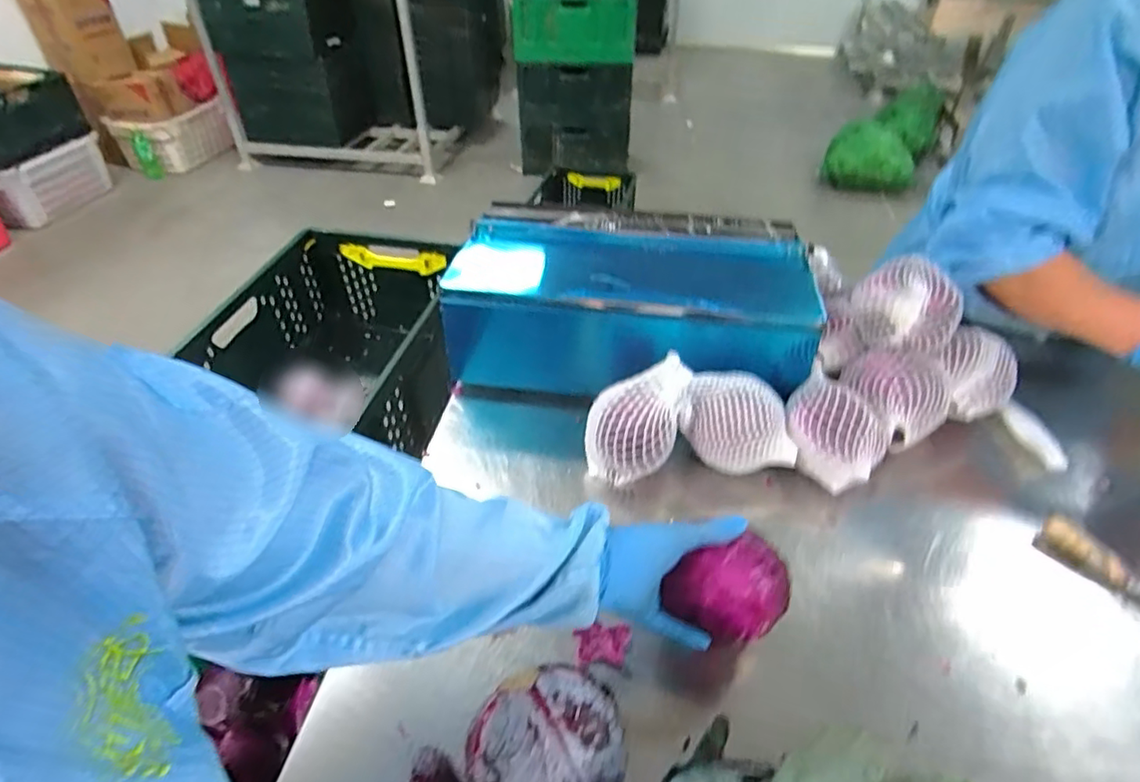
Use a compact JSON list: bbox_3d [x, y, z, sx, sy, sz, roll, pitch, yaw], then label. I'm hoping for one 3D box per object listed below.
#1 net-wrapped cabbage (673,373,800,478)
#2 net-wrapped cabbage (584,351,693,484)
[{"bbox_3d":[0.202,0.041,0.753,0.137,0.107,0.095,1,42,1],"label":"net-wrapped cabbage"},{"bbox_3d":[0.083,0.042,0.740,0.129,0.122,0.092,-15,44,-16],"label":"net-wrapped cabbage"}]

